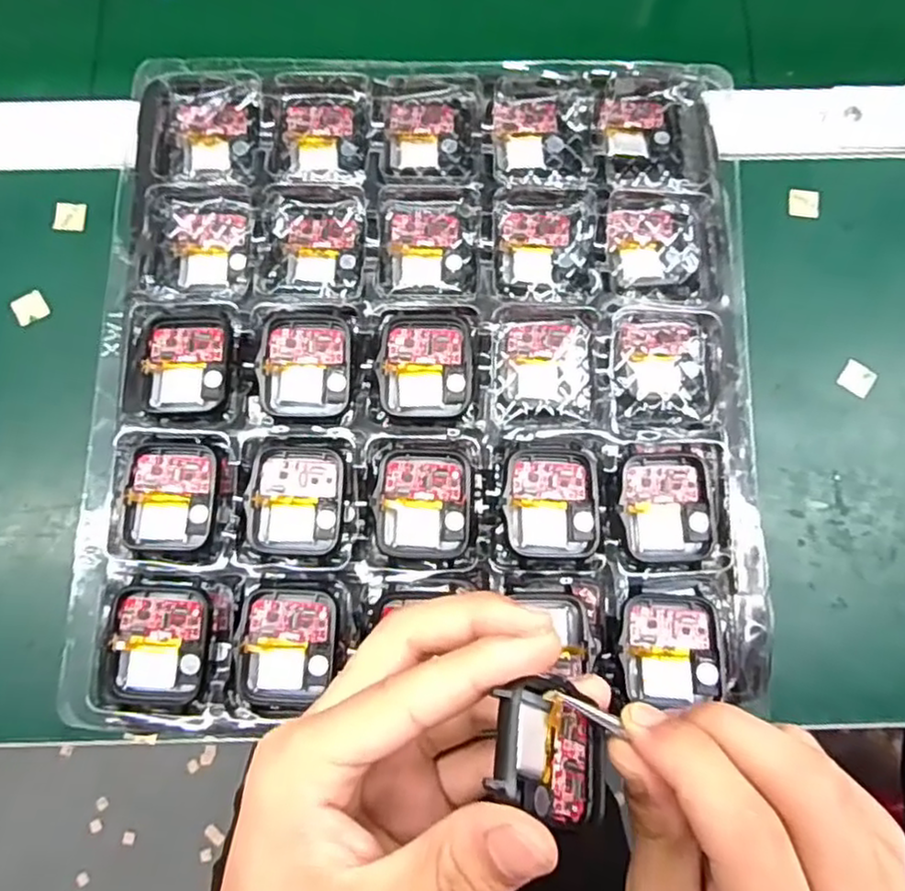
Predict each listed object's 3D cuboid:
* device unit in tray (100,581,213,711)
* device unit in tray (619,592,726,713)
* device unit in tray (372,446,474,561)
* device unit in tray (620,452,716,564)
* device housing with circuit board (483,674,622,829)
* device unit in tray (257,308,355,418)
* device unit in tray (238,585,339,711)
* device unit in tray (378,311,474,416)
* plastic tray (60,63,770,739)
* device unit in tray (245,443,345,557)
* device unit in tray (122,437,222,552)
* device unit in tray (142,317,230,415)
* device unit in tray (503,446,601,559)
[{"bbox_3d":[-0.112,0.076,0.252,0.037,0.005,0.045,7,79,1],"label":"device unit in tray"},{"bbox_3d":[0.083,0.077,0.252,0.036,0.011,0.038,8,79,1],"label":"device unit in tray"},{"bbox_3d":[-0.011,0.024,0.265,0.037,0.008,0.042,4,79,0],"label":"device unit in tray"},{"bbox_3d":[0.085,0.024,0.265,0.036,0.009,0.043,-1,79,-1],"label":"device unit in tray"},{"bbox_3d":[0.029,0.088,0.191,0.049,0.008,0.034,39,46,-32],"label":"device housing with circuit board"},{"bbox_3d":[-0.060,-0.034,0.277,0.037,0.005,0.043,2,79,0],"label":"device unit in tray"},{"bbox_3d":[-0.063,0.077,0.256,0.035,0.004,0.045,3,79,0],"label":"device unit in tray"},{"bbox_3d":[-0.011,-0.033,0.278,0.037,0.010,0.043,1,79,-1],"label":"device unit in tray"},{"bbox_3d":[-0.010,-0.034,0.282,0.263,0.017,0.274,0,78,-1],"label":"plastic tray"},{"bbox_3d":[-0.062,0.021,0.267,0.036,0.004,0.043,4,79,0],"label":"device unit in tray"},{"bbox_3d":[-0.112,0.020,0.267,0.035,0.004,0.044,1,79,0],"label":"device unit in tray"},{"bbox_3d":[-0.110,-0.035,0.276,0.035,0.004,0.042,-1,79,-1],"label":"device unit in tray"},{"bbox_3d":[0.039,0.022,0.265,0.036,0.008,0.043,1,79,0],"label":"device unit in tray"}]

